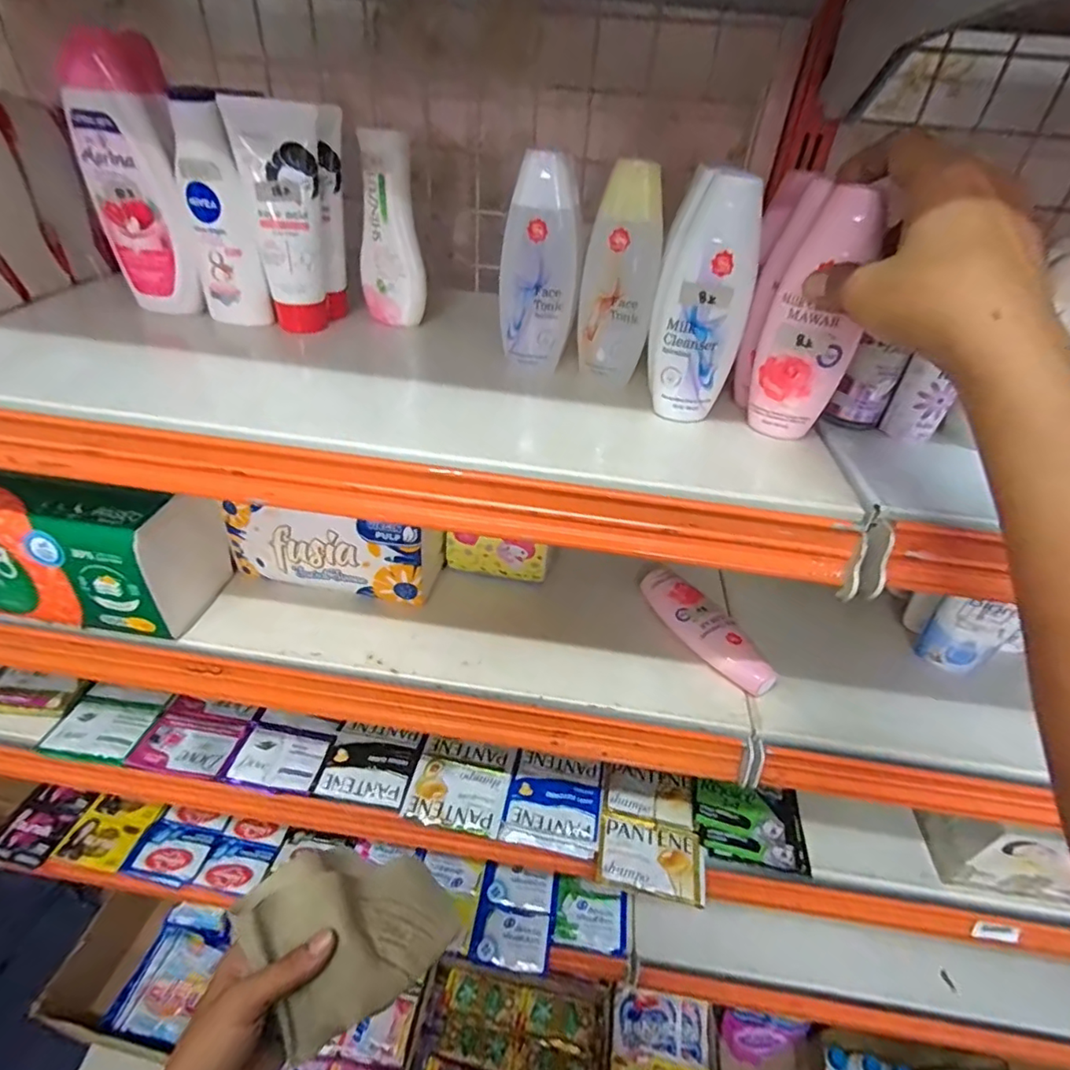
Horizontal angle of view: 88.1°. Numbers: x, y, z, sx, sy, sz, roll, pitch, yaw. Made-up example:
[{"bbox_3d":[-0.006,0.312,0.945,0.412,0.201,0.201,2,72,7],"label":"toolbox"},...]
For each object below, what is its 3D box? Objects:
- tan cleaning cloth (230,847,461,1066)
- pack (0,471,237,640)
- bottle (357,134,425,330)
[{"bbox_3d":[-0.123,0.259,0.374,0.115,0.065,0.102,-25,47,-33],"label":"tan cleaning cloth"},{"bbox_3d":[-0.363,0.010,0.436,0.190,0.108,0.090,6,38,0],"label":"pack"},{"bbox_3d":[-0.116,-0.238,0.441,0.045,0.133,0.026,28,43,26],"label":"bottle"}]

